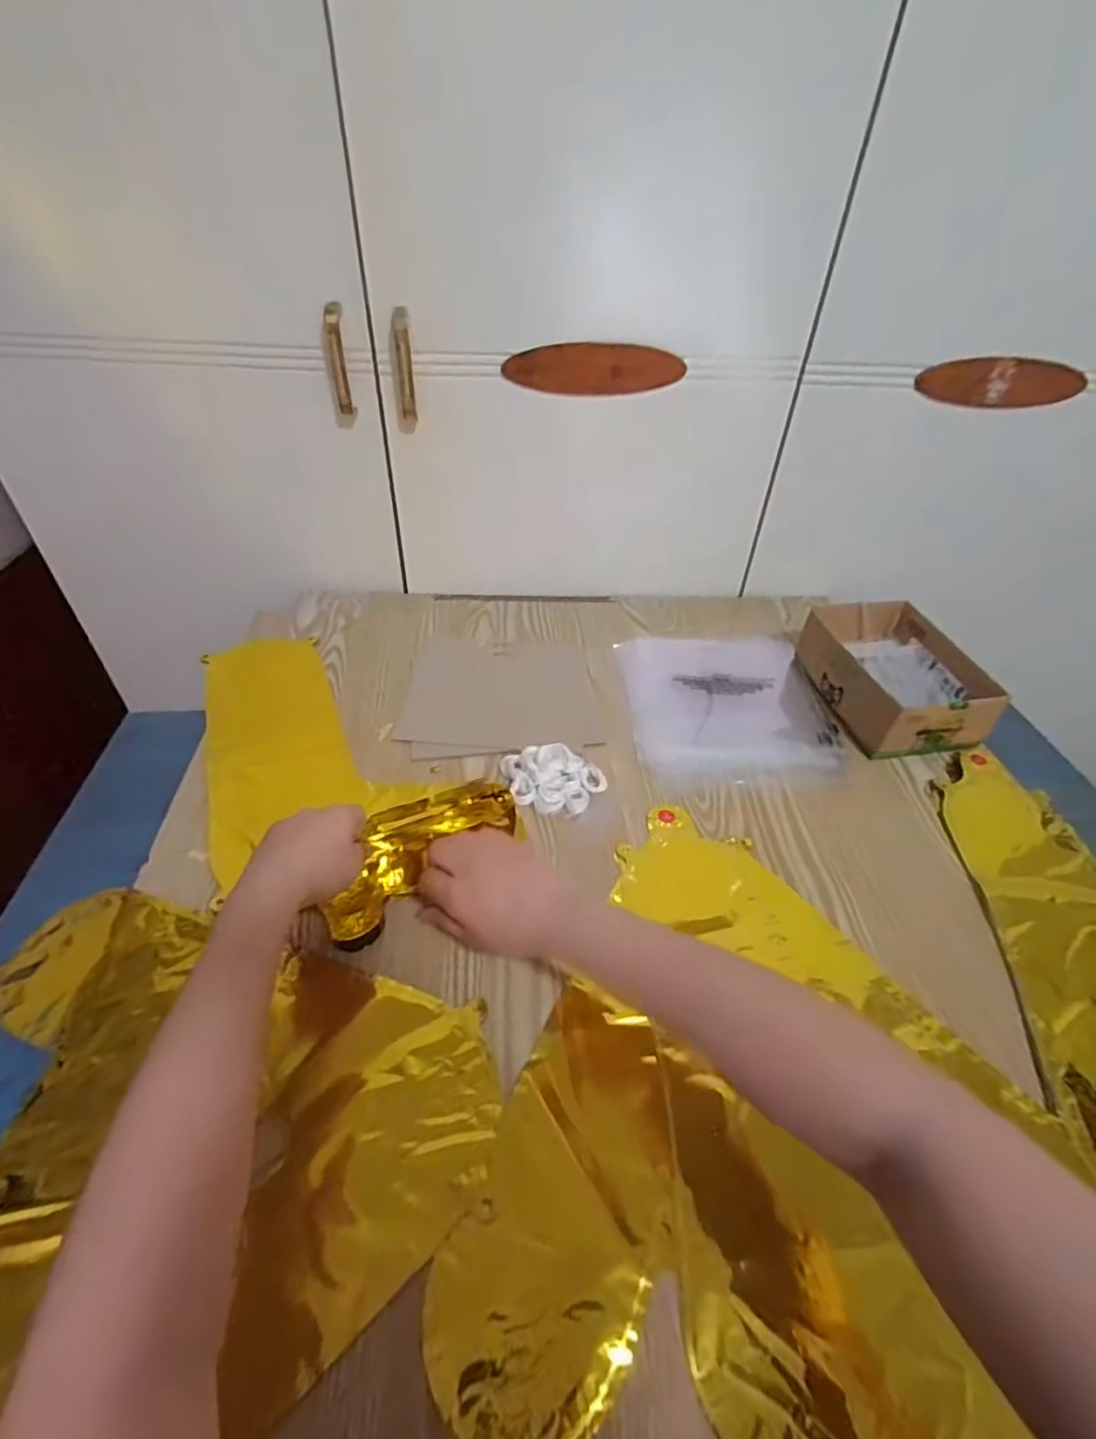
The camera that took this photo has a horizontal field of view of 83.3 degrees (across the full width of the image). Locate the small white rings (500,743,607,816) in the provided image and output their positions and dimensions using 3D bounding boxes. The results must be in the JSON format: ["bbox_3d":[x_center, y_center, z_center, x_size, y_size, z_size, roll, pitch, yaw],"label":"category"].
[{"bbox_3d":[0.004,0.055,0.569,0.094,0.026,0.060,7,43,3],"label":"small white rings"}]

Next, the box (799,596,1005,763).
[{"bbox_3d":[0.374,-0.048,0.669,0.137,0.065,0.194,-7,44,-12],"label":"box"}]

